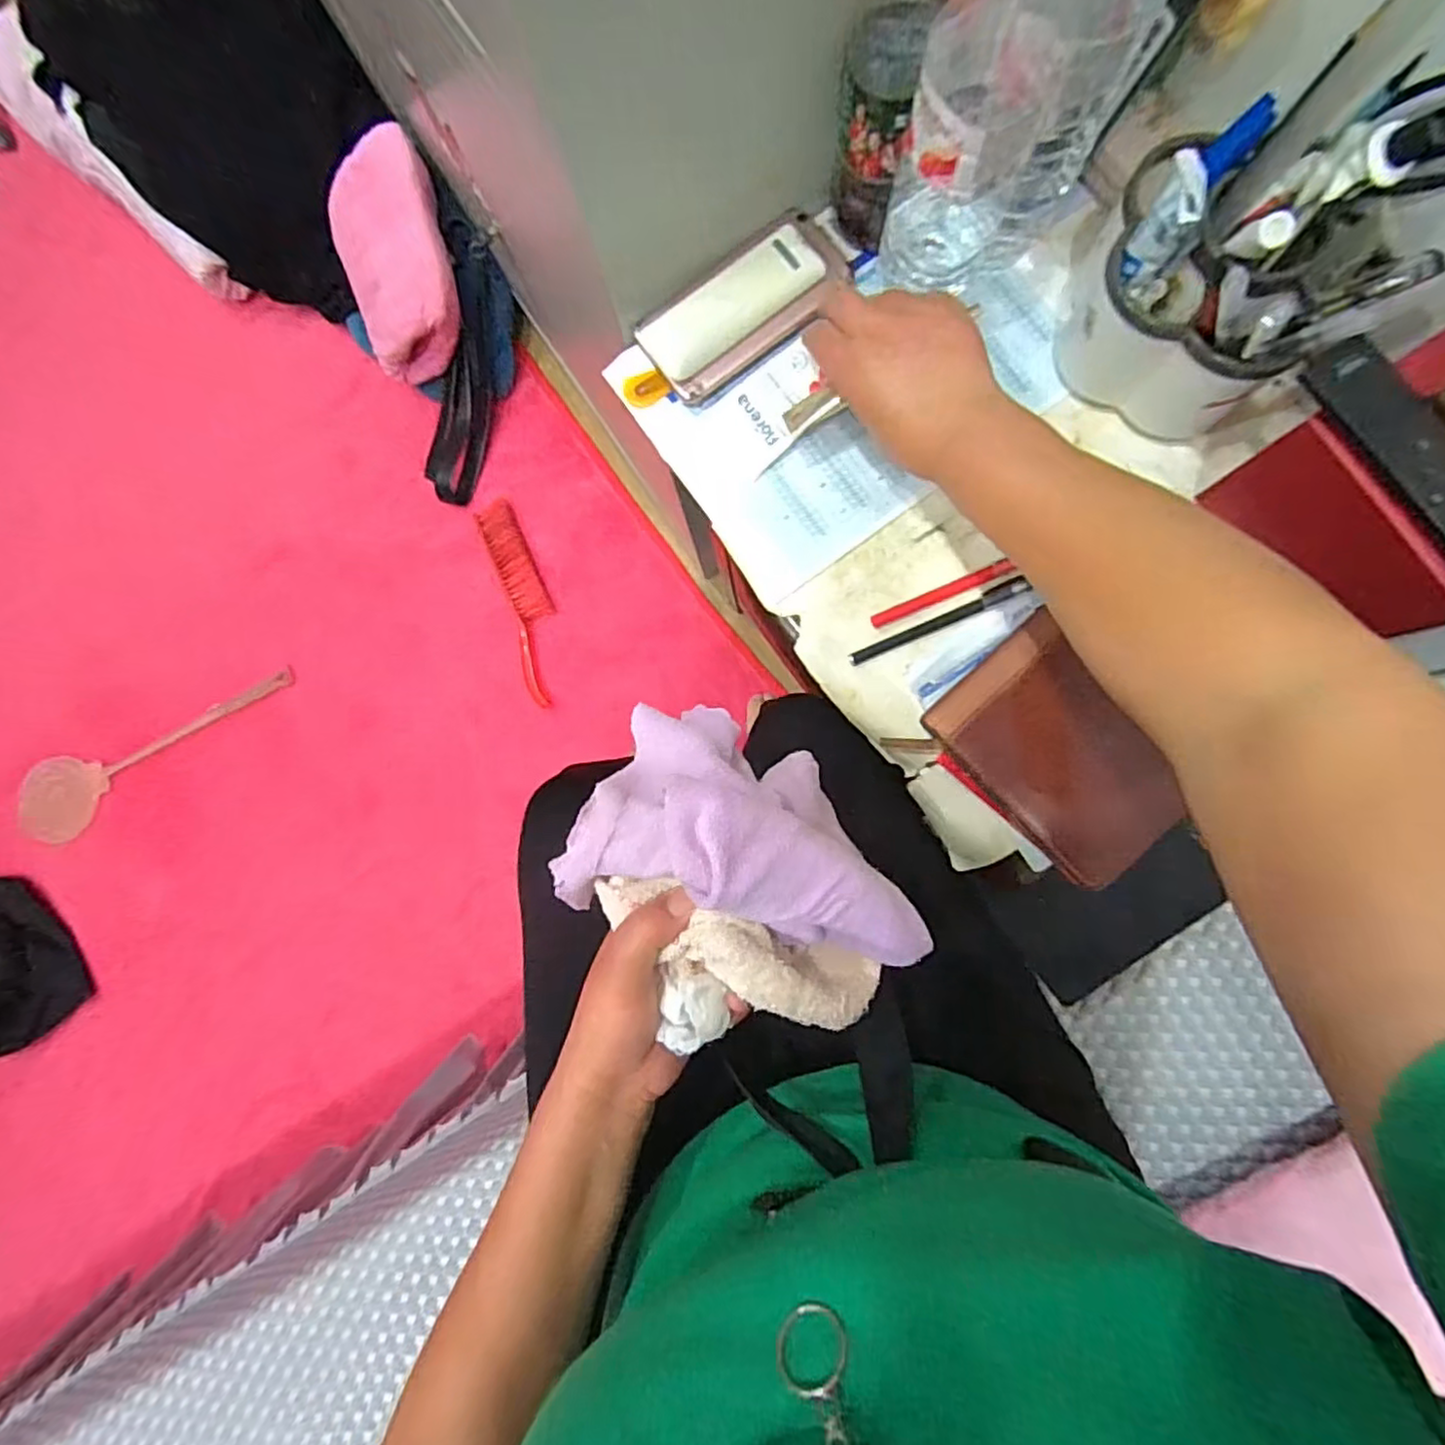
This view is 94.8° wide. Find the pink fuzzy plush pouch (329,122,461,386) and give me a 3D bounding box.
[{"bbox_3d":[-0.491,-0.696,1.000,0.254,0.085,0.282,-16,97,40],"label":"pink fuzzy plush pouch"}]

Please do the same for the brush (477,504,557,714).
[{"bbox_3d":[-0.315,-0.196,1.065,0.069,0.028,0.336,-19,83,2],"label":"brush"}]

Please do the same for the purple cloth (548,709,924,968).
[{"bbox_3d":[0.012,0.055,0.333,0.180,0.111,0.109,8,90,10],"label":"purple cloth"}]

